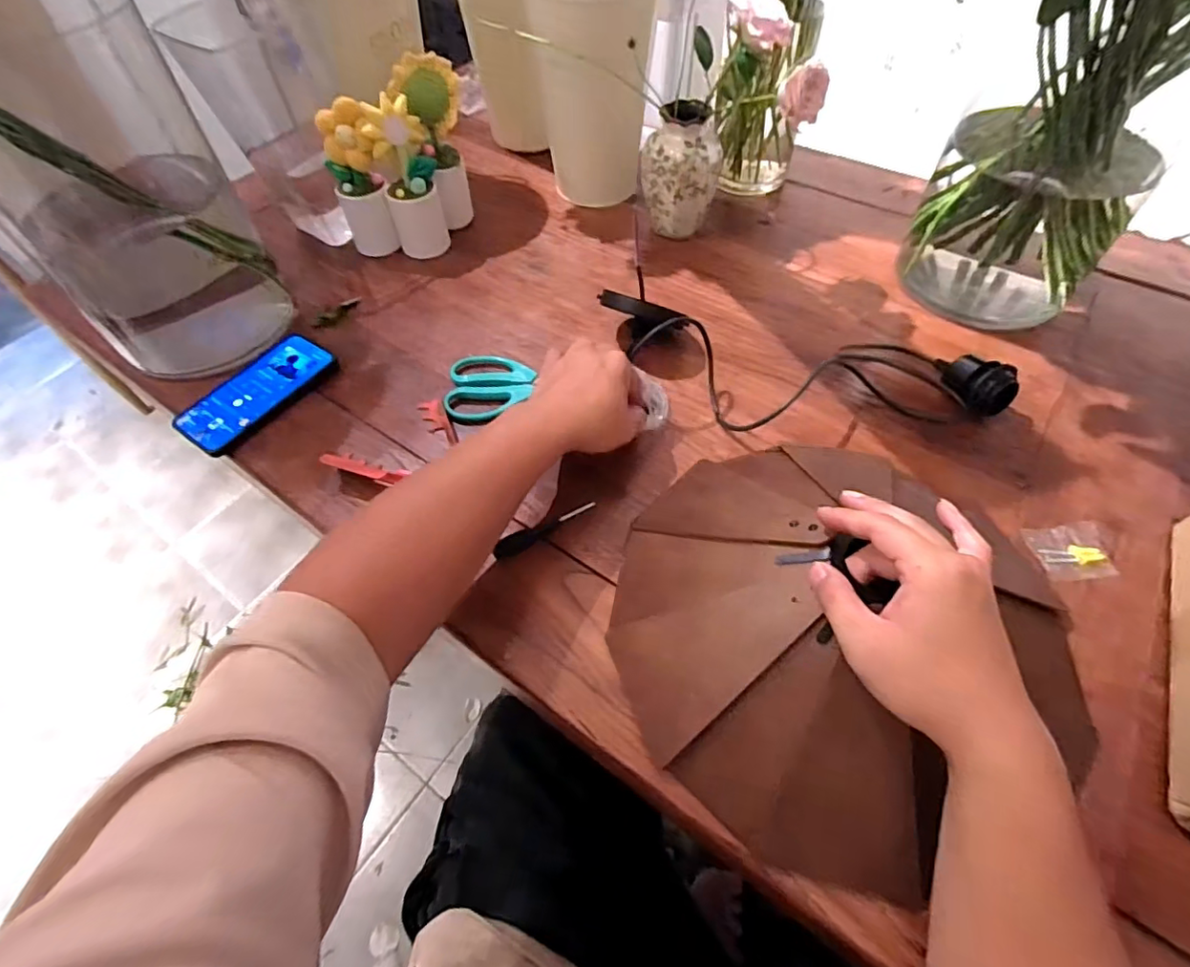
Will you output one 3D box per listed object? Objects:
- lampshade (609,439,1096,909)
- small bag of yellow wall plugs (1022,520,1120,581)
[{"bbox_3d":[0.182,0.080,0.406,0.327,0.092,0.310,-22,57,-12],"label":"lampshade"},{"bbox_3d":[0.400,0.055,0.468,0.058,0.015,0.047,-4,55,-1],"label":"small bag of yellow wall plugs"}]

